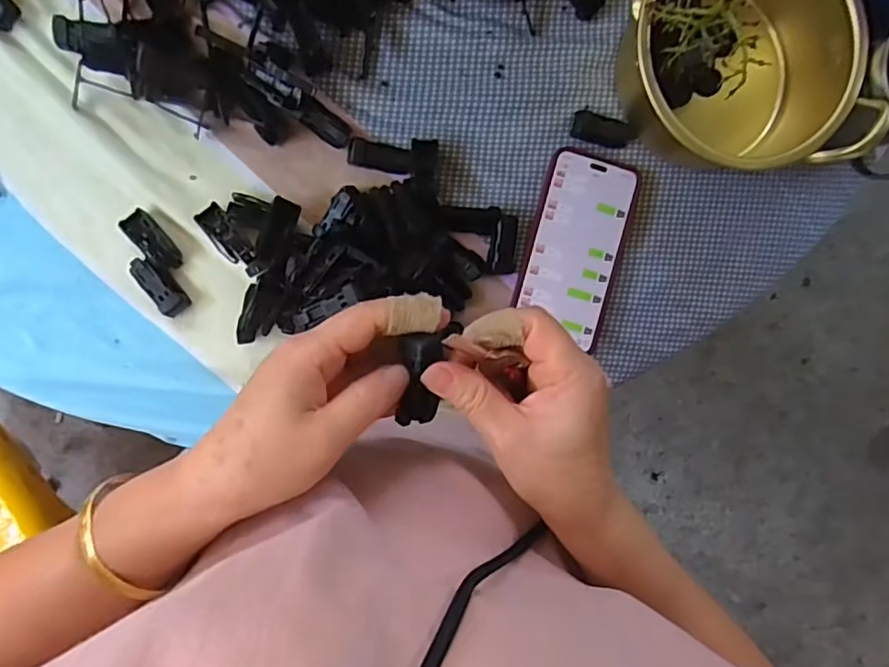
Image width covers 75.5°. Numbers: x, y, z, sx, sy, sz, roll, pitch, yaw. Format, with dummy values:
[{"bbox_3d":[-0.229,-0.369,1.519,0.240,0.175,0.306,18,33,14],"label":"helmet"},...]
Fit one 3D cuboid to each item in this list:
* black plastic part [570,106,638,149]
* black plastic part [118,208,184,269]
[{"bbox_3d":[0.130,-0.165,0.466,0.052,0.006,0.025,14,94,-8],"label":"black plastic part"},{"bbox_3d":[-0.217,-0.068,0.428,0.021,0.011,0.047,-38,99,-2],"label":"black plastic part"}]

